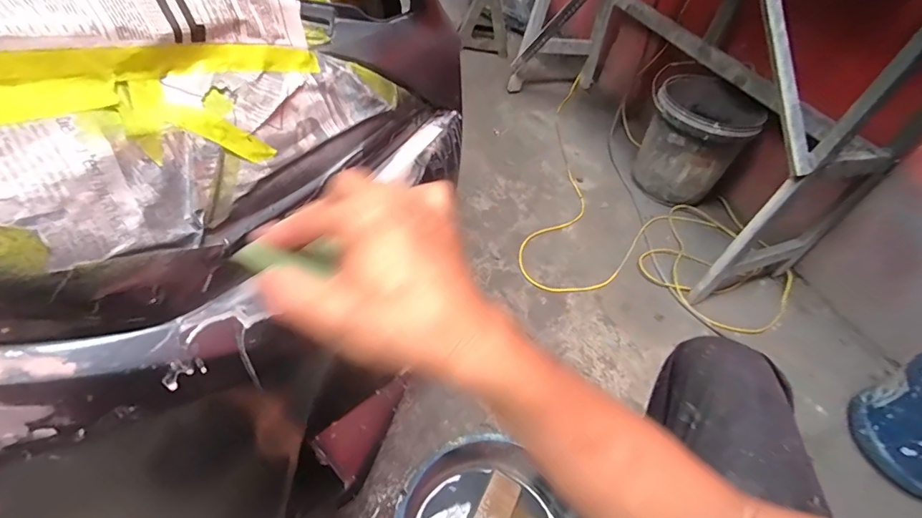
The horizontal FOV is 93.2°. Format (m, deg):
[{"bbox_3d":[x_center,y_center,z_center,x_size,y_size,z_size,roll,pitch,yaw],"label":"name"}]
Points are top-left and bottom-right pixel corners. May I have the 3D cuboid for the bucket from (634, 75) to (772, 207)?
[{"bbox_3d":[0.752,-0.375,1.443,0.294,0.353,0.260,39,54,21],"label":"bucket"}]

